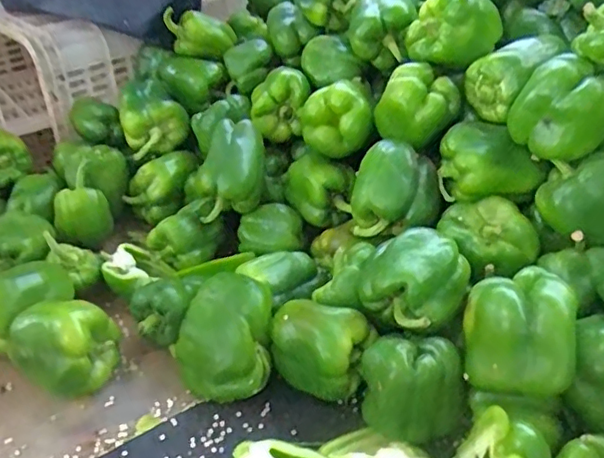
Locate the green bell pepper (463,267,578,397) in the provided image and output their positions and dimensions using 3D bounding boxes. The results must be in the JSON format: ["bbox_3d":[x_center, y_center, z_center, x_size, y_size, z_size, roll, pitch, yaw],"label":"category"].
[{"bbox_3d":[0.184,0.085,0.505,0.085,0.081,0.092,8,36,12],"label":"green bell pepper"}]

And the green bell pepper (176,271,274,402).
[{"bbox_3d":[-0.081,0.106,0.610,0.097,0.083,0.125,1,35,2],"label":"green bell pepper"}]

